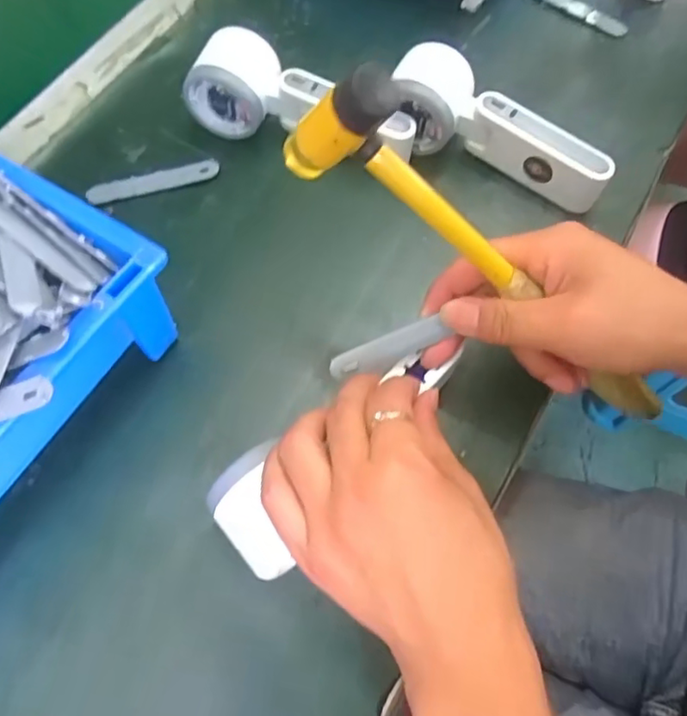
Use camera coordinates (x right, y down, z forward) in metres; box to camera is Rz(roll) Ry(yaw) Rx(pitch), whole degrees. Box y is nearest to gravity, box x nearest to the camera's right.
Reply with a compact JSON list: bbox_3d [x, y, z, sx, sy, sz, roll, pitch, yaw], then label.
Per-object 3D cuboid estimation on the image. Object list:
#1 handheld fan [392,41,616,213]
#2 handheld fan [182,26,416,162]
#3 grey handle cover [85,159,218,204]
[{"bbox_3d":[0.111,-0.163,0.430,0.159,0.057,0.051,25,69,10],"label":"handheld fan"},{"bbox_3d":[-0.027,-0.186,0.441,0.167,0.059,0.050,16,67,7],"label":"handheld fan"},{"bbox_3d":[-0.140,-0.130,0.445,0.096,0.005,0.018,-14,70,-2],"label":"grey handle cover"}]

